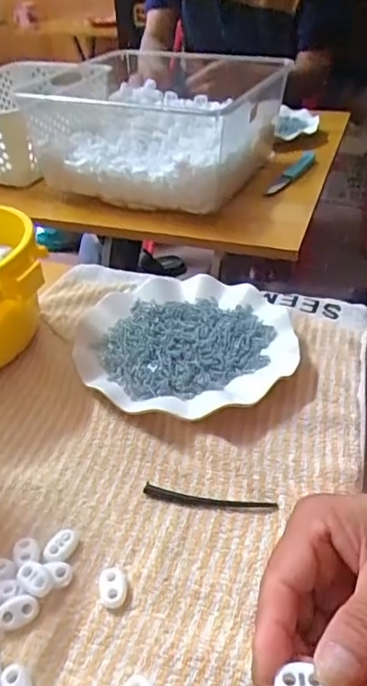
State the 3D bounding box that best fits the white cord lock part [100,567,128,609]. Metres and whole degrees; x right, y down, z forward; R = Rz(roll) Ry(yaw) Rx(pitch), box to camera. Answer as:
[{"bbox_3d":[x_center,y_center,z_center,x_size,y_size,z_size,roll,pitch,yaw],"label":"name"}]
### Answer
[{"bbox_3d":[-0.040,0.138,0.307,0.015,0.004,0.022,-7,43,-12],"label":"white cord lock part"}]

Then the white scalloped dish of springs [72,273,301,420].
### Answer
[{"bbox_3d":[0.001,-0.010,0.467,0.177,0.026,0.172,2,42,-2],"label":"white scalloped dish of springs"}]

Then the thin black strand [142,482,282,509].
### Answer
[{"bbox_3d":[0.016,0.102,0.353,0.085,0.012,0.010,10,42,6],"label":"thin black strand"}]

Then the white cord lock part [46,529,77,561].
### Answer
[{"bbox_3d":[-0.074,0.122,0.328,0.015,0.004,0.020,26,46,22],"label":"white cord lock part"}]

